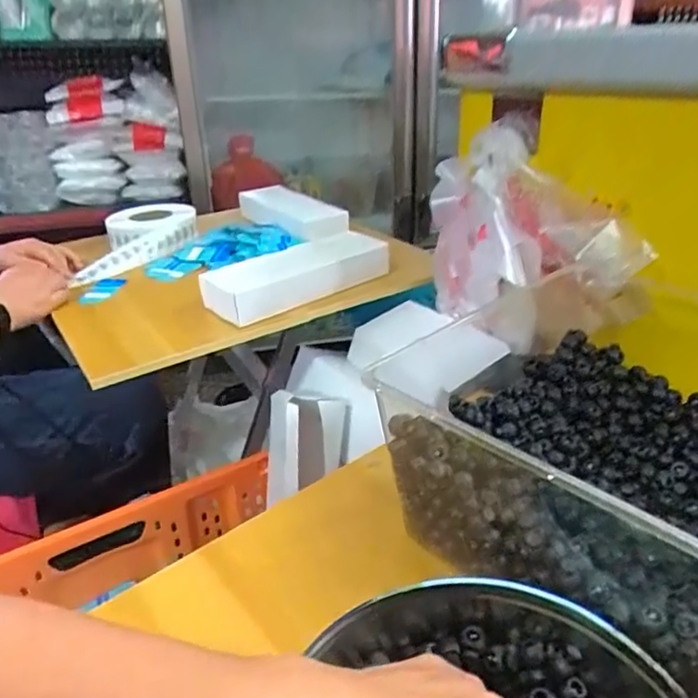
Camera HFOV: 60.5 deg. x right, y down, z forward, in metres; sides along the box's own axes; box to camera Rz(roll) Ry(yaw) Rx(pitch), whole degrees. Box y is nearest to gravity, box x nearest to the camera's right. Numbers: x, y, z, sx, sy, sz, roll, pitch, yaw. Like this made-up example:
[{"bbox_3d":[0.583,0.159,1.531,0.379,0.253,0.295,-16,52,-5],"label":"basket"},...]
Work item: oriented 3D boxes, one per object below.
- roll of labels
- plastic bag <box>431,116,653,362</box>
[{"bbox_3d":[-0.377,-0.209,1.125,0.168,0.061,0.283,-2,28,1],"label":"roll of labels"},{"bbox_3d":[0.198,-0.131,0.698,0.106,0.235,0.300,-14,30,-20],"label":"plastic bag"}]

